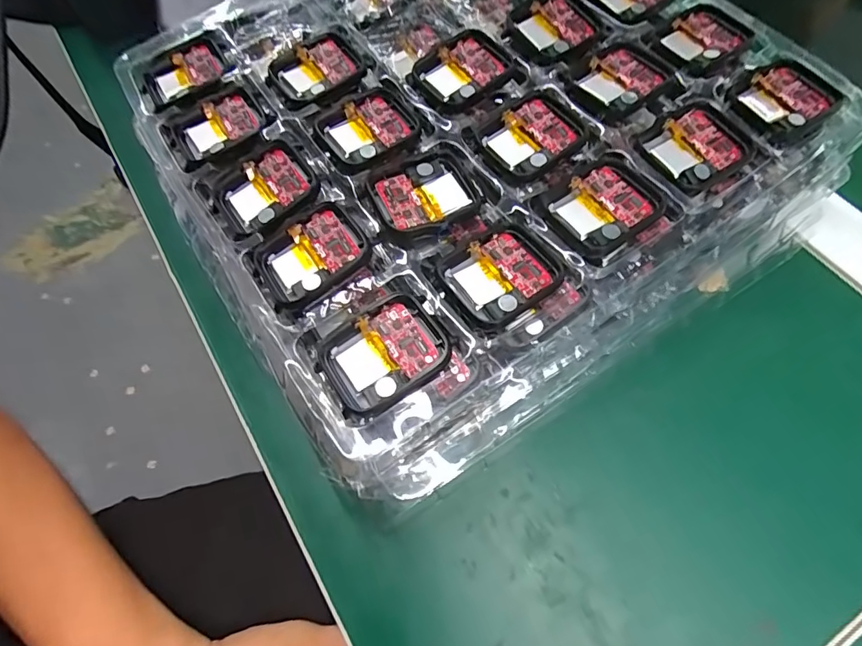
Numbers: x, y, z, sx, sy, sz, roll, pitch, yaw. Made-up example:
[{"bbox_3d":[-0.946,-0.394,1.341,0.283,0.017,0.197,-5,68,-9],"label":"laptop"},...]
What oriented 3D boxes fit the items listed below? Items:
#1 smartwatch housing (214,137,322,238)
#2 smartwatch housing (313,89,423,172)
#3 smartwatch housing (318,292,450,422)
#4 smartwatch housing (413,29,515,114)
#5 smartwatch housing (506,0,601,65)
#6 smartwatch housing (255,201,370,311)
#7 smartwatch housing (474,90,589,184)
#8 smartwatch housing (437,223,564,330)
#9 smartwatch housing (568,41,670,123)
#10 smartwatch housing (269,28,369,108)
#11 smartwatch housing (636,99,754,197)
[{"bbox_3d":[-0.074,-0.060,0.217,0.042,0.011,0.041,-28,66,-10],"label":"smartwatch housing"},{"bbox_3d":[-0.028,-0.091,0.230,0.046,0.006,0.044,-30,67,-11],"label":"smartwatch housing"},{"bbox_3d":[-0.017,0.012,0.180,0.044,0.011,0.037,-30,67,-11],"label":"smartwatch housing"},{"bbox_3d":[0.015,-0.124,0.241,0.042,0.014,0.035,-28,66,-10],"label":"smartwatch housing"},{"bbox_3d":[0.066,-0.153,0.248,0.045,0.008,0.041,-27,66,-10],"label":"smartwatch housing"},{"bbox_3d":[-0.048,-0.028,0.199,0.043,0.011,0.037,-32,67,-12],"label":"smartwatch housing"},{"bbox_3d":[0.046,-0.087,0.220,0.042,0.005,0.040,-28,66,-10],"label":"smartwatch housing"},{"bbox_3d":[0.029,-0.020,0.192,0.044,0.006,0.037,-31,67,-11],"label":"smartwatch housing"},{"bbox_3d":[0.091,-0.118,0.231,0.049,0.004,0.036,-36,68,-13],"label":"smartwatch housing"},{"bbox_3d":[-0.058,-0.131,0.249,0.045,0.009,0.048,-30,67,-11],"label":"smartwatch housing"},{"bbox_3d":[0.119,-0.079,0.215,0.045,0.005,0.037,-31,67,-11],"label":"smartwatch housing"}]

